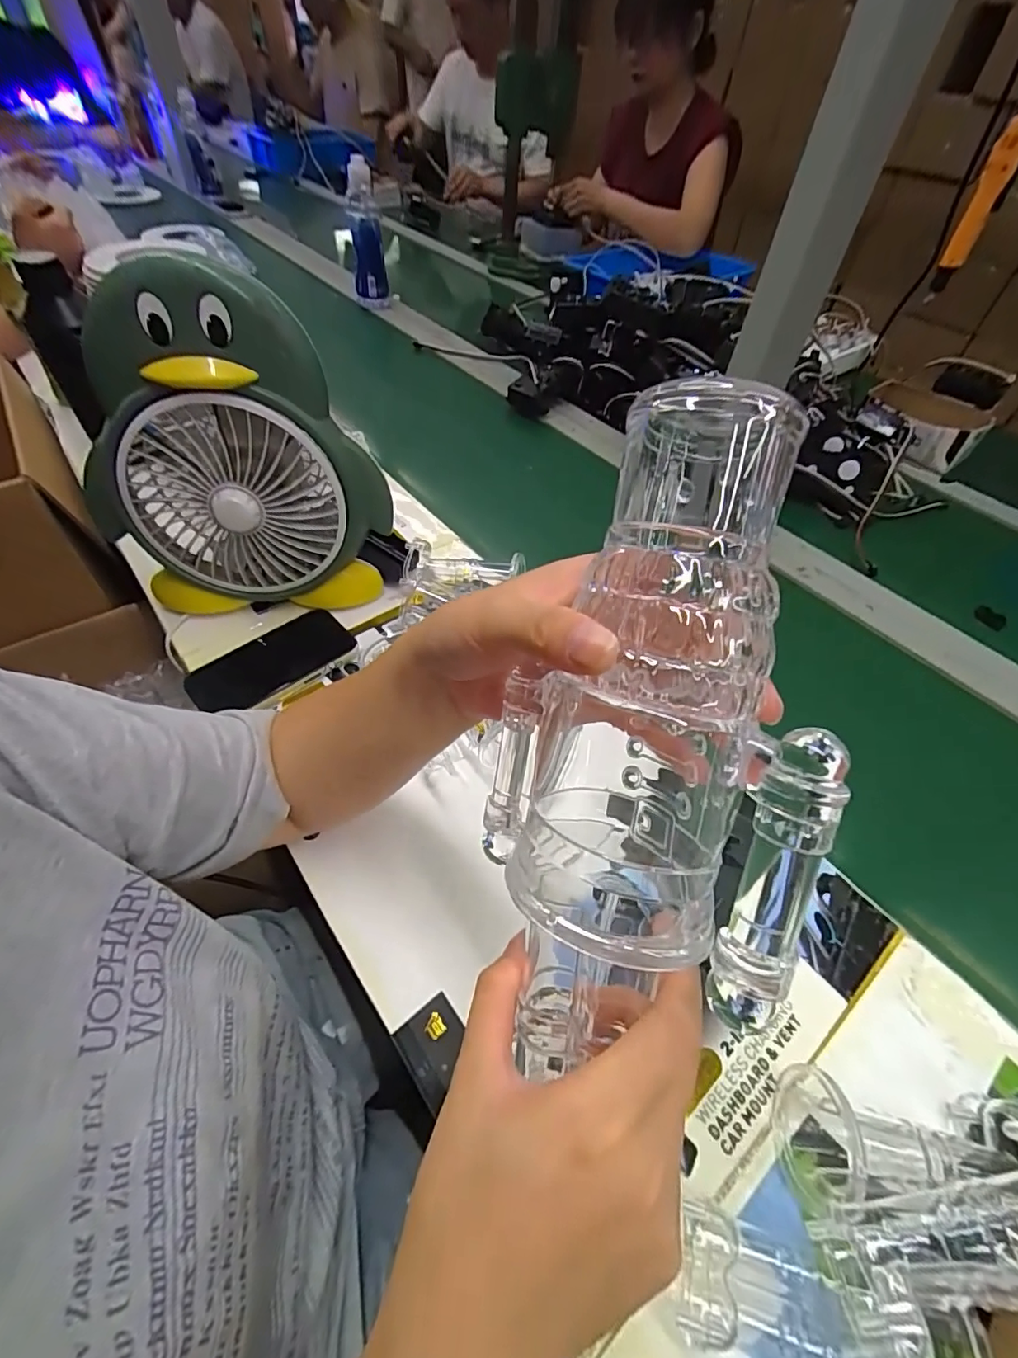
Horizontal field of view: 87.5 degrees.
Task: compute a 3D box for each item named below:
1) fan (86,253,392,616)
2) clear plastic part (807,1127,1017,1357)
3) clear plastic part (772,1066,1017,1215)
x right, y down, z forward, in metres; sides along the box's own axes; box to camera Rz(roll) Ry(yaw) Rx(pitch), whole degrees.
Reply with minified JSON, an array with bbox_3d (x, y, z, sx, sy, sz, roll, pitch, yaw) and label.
[{"bbox_3d":[-0.243,-0.181,0.481,0.254,0.292,0.079,-5,53,-7],"label":"fan"},{"bbox_3d":[0.225,0.278,0.261,0.140,0.058,0.059,-23,55,6],"label":"clear plastic part"},{"bbox_3d":[0.229,0.269,0.302,0.133,0.062,0.063,7,53,3],"label":"clear plastic part"}]

